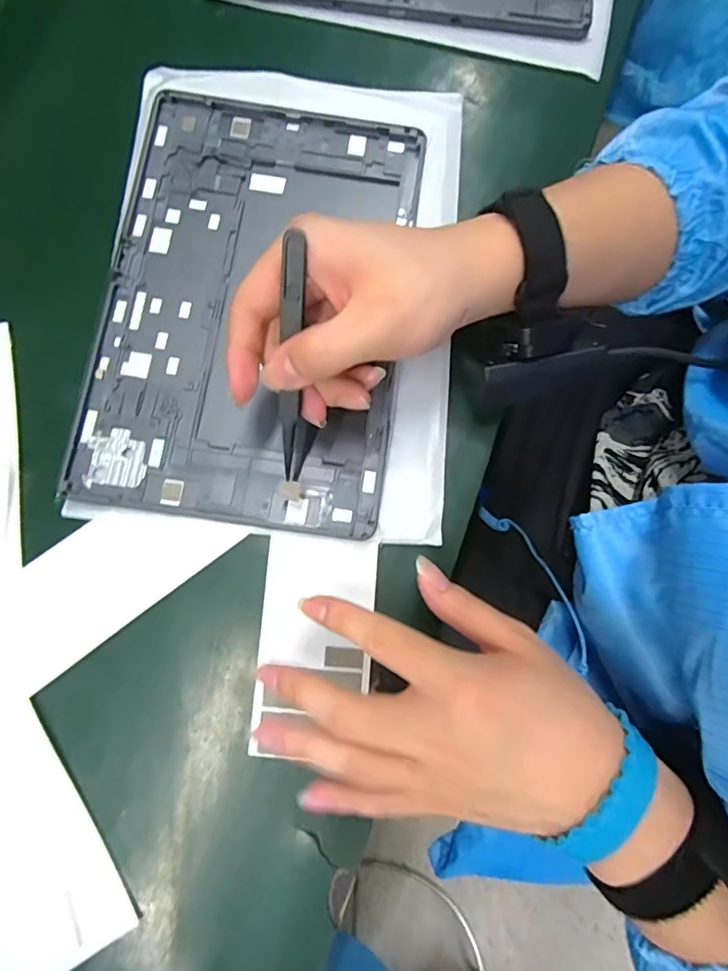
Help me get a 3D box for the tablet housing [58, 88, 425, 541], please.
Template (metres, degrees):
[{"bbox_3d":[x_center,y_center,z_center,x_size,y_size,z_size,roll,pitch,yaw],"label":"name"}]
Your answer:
[{"bbox_3d":[-0.062,-0.106,0.300,0.165,0.013,0.256,7,78,1],"label":"tablet housing"}]

